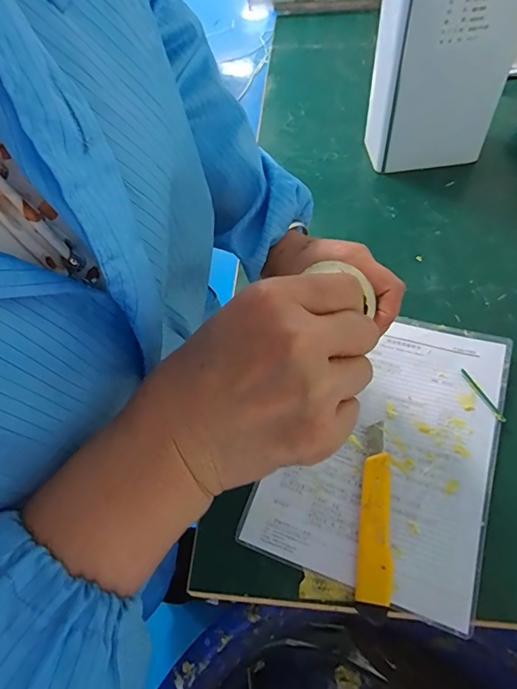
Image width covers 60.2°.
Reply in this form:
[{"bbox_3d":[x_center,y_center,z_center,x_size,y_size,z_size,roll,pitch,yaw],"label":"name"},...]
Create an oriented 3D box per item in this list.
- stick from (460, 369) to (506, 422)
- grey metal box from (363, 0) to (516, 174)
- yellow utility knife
[{"bbox_3d":[0.242,0.054,0.485,0.007,0.004,0.069,-23,59,-11],"label":"stick"},{"bbox_3d":[0.251,-0.382,0.618,0.170,0.277,0.094,-7,57,0],"label":"grey metal box"},{"bbox_3d":[0.113,0.162,0.430,0.028,0.016,0.176,7,58,8],"label":"yellow utility knife"}]

